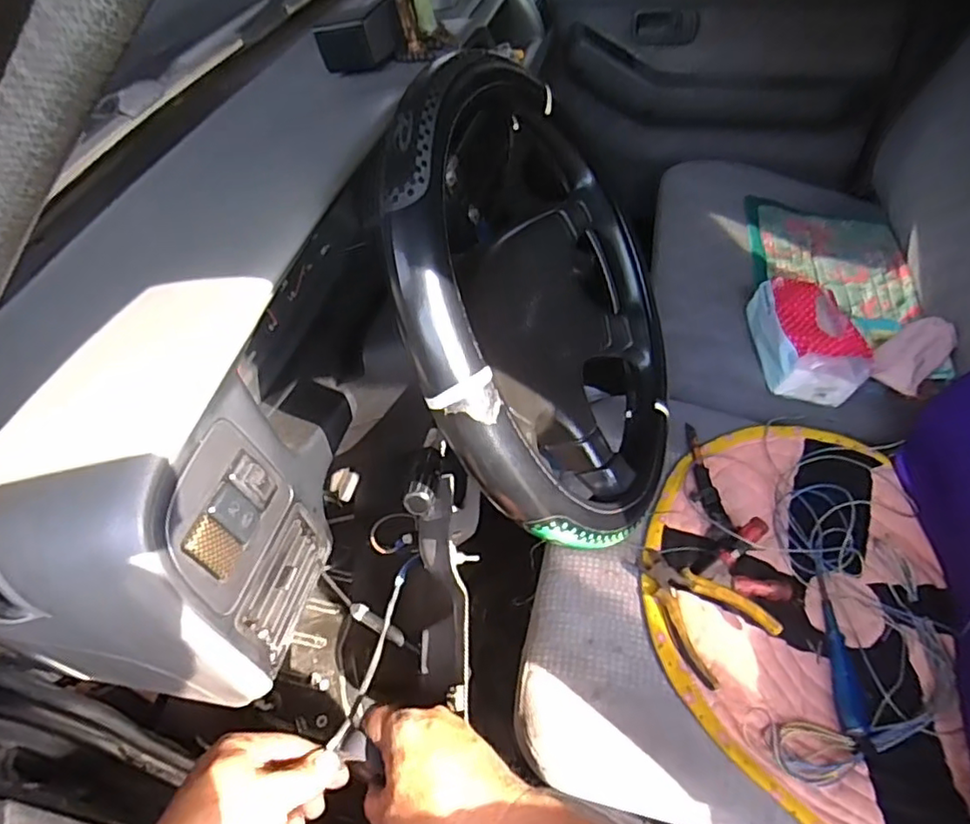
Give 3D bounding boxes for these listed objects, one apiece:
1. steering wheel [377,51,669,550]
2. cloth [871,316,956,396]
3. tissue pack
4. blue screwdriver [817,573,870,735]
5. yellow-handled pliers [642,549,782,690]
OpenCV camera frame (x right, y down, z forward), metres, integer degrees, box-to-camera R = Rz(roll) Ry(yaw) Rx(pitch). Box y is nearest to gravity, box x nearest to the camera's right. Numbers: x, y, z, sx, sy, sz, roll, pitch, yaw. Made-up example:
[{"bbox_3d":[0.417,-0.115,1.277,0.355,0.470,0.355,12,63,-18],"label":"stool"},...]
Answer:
[{"bbox_3d":[0.038,-0.091,0.524,0.120,0.358,0.417,-16,27,30],"label":"steering wheel"},{"bbox_3d":[0.638,-0.091,0.916,0.155,0.032,0.073,-37,54,-24],"label":"cloth"},{"bbox_3d":[0.479,-0.118,0.928,0.126,0.084,0.203,-4,48,3],"label":"tissue pack"},{"bbox_3d":[0.391,0.260,0.681,0.030,0.022,0.176,3,49,9],"label":"blue screwdriver"},{"bbox_3d":[0.228,0.209,0.673,0.098,0.023,0.146,-30,52,-19],"label":"yellow-handled pliers"}]

